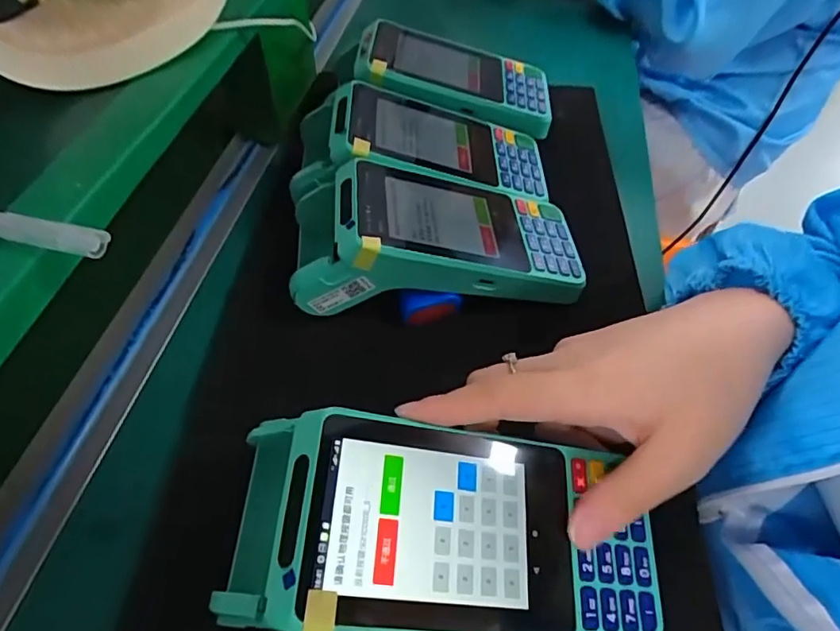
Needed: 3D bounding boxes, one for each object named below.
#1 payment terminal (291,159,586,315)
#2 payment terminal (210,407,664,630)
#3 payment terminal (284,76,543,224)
[{"bbox_3d":[0.012,-0.049,0.314,0.167,0.059,0.078,-2,55,-5],"label":"payment terminal"},{"bbox_3d":[0.011,0.088,0.214,0.164,0.042,0.075,11,61,-12],"label":"payment terminal"},{"bbox_3d":[0.003,-0.111,0.356,0.170,0.052,0.082,-3,55,-5],"label":"payment terminal"}]

